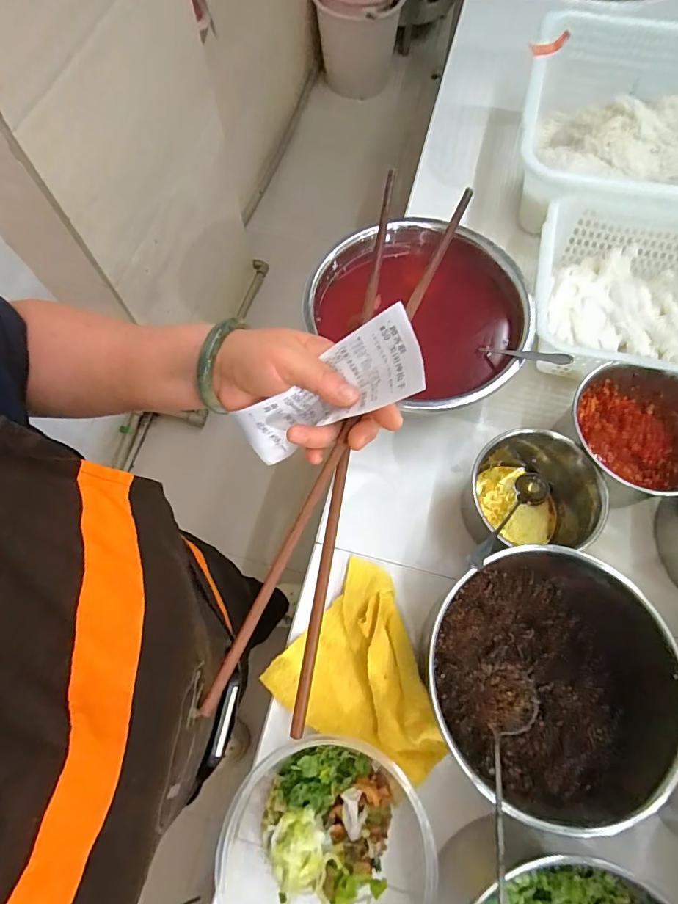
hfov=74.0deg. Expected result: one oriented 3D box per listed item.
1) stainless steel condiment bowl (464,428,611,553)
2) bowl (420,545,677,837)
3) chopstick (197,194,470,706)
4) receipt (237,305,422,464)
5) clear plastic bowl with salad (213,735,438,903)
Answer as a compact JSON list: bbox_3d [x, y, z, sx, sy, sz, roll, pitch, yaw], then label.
[{"bbox_3d":[0.224,0.049,0.522,0.123,0.095,0.129,-21,73,-6],"label":"stainless steel condiment bowl"},{"bbox_3d":[0.200,0.209,0.439,0.193,0.139,0.224,38,76,12],"label":"bowl"},{"bbox_3d":[0.003,-0.007,0.317,0.012,0.010,0.409,26,86,9],"label":"chopstick"},{"bbox_3d":[-0.011,-0.035,0.307,0.156,0.039,0.054,-27,68,36],"label":"receipt"},{"bbox_3d":[-0.013,0.386,0.422,0.193,0.073,0.208,0,72,1],"label":"clear plastic bowl with salad"}]

